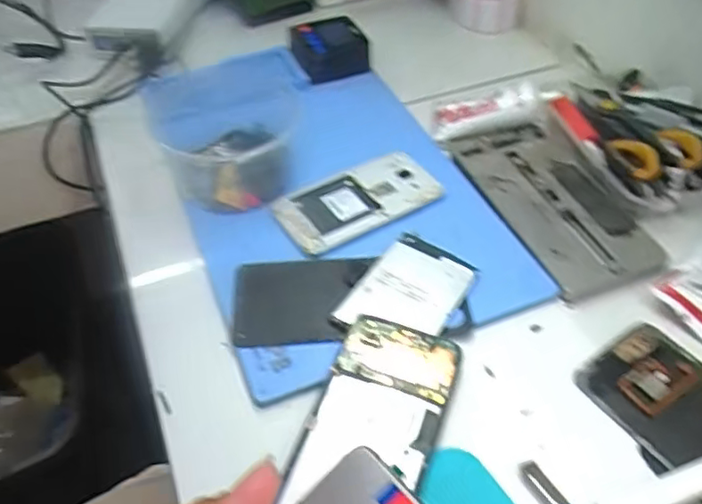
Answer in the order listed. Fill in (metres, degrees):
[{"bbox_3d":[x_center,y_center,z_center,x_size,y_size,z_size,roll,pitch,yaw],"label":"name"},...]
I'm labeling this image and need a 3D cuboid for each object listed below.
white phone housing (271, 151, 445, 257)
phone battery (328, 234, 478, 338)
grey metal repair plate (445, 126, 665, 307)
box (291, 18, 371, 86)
[{"bbox_3d":[0.005,-0.043,0.482,0.127,0.011,0.066,-26,53,-22],"label":"white phone housing"},{"bbox_3d":[0.039,0.026,0.421,0.068,0.006,0.091,25,52,21],"label":"phone battery"},{"bbox_3d":[0.158,-0.044,0.485,0.089,0.014,0.183,-15,49,-13],"label":"grey metal repair plate"},{"bbox_3d":[-0.023,-0.208,0.618,0.071,0.036,0.073,-14,49,-13],"label":"box"}]

